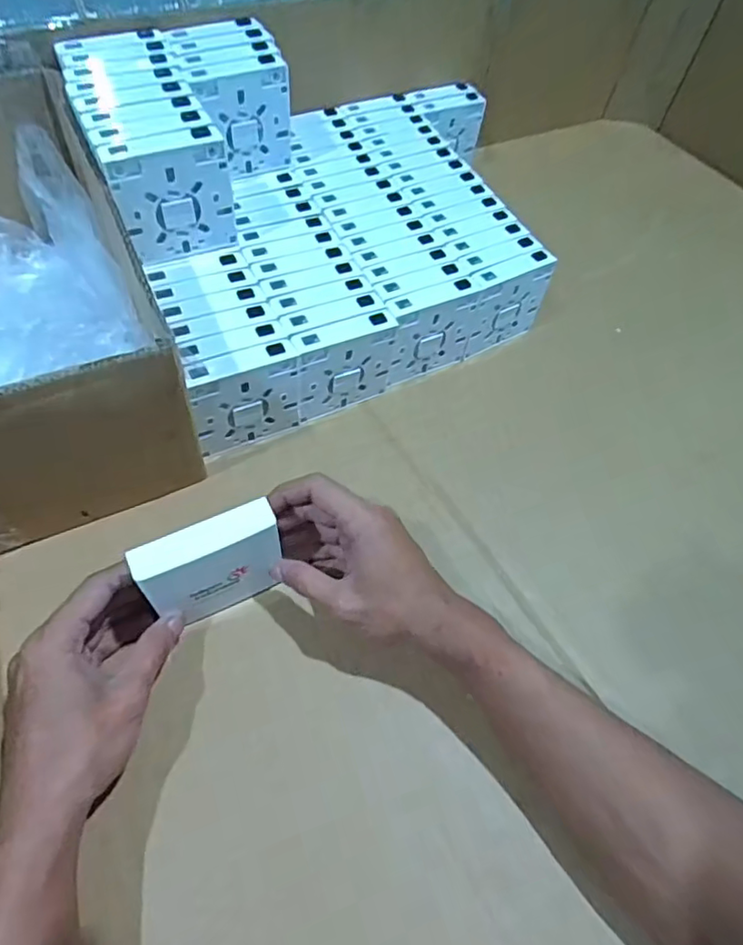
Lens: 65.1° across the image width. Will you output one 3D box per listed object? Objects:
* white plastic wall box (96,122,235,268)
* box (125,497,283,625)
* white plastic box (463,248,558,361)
[{"bbox_3d":[-0.147,-0.203,0.440,0.083,0.091,0.016,-23,60,-17],"label":"white plastic wall box"},{"bbox_3d":[-0.099,0.059,0.370,0.082,0.072,0.026,-22,59,-17],"label":"box"},{"bbox_3d":[0.123,-0.154,0.543,0.083,0.088,0.019,-24,60,-18],"label":"white plastic box"}]

